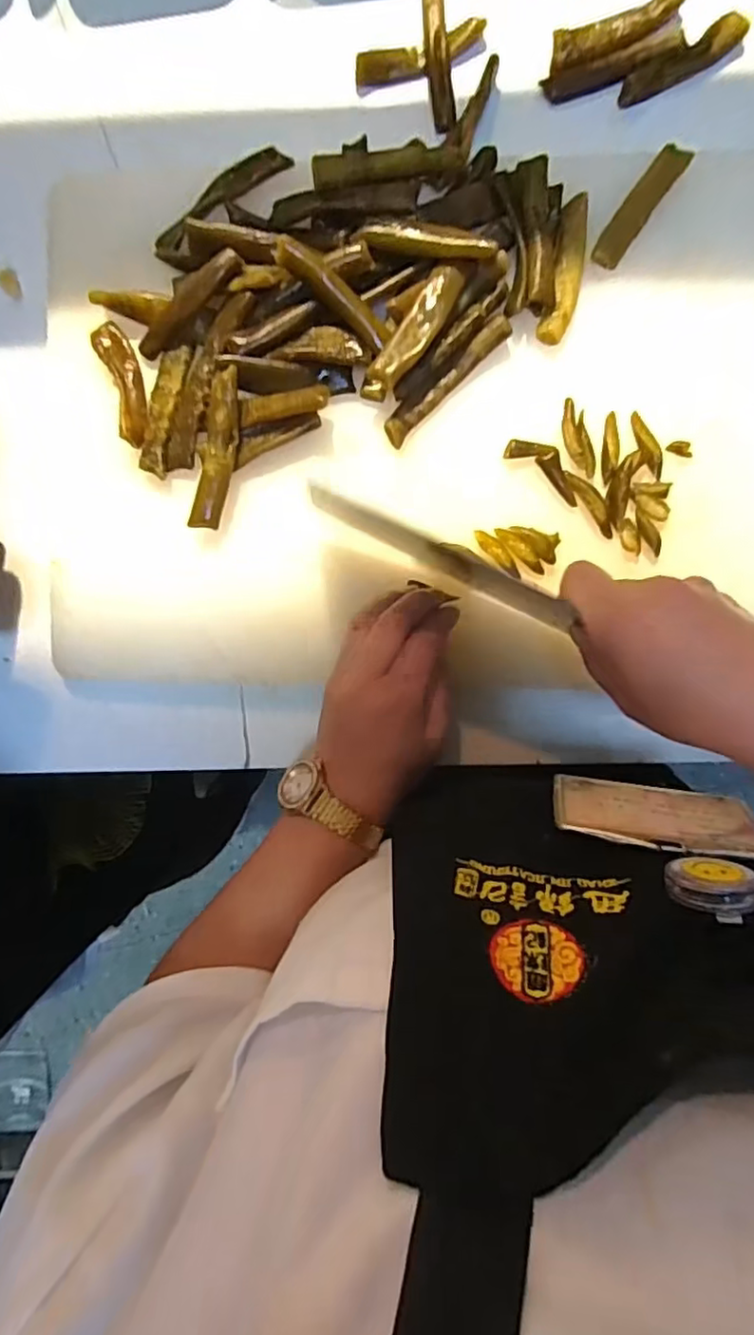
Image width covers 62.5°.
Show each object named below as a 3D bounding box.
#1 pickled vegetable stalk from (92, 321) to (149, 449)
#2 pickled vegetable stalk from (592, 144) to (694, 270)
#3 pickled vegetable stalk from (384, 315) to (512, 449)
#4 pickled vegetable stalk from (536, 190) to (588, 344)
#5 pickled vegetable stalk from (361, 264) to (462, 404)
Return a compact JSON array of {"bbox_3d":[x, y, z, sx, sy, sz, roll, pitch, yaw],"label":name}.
[{"bbox_3d":[-0.160,-0.181,0.391,0.022,0.012,0.081,-20,91,5],"label":"pickled vegetable stalk"},{"bbox_3d":[0.158,-0.278,0.374,0.019,0.006,0.079,37,92,4],"label":"pickled vegetable stalk"},{"bbox_3d":[0.042,-0.174,0.379,0.096,0.015,0.015,-43,89,5],"label":"pickled vegetable stalk"},{"bbox_3d":[0.114,-0.238,0.375,0.018,0.017,0.082,14,93,4],"label":"pickled vegetable stalk"},{"bbox_3d":[0.022,-0.198,0.366,0.021,0.012,0.083,38,94,2],"label":"pickled vegetable stalk"}]

